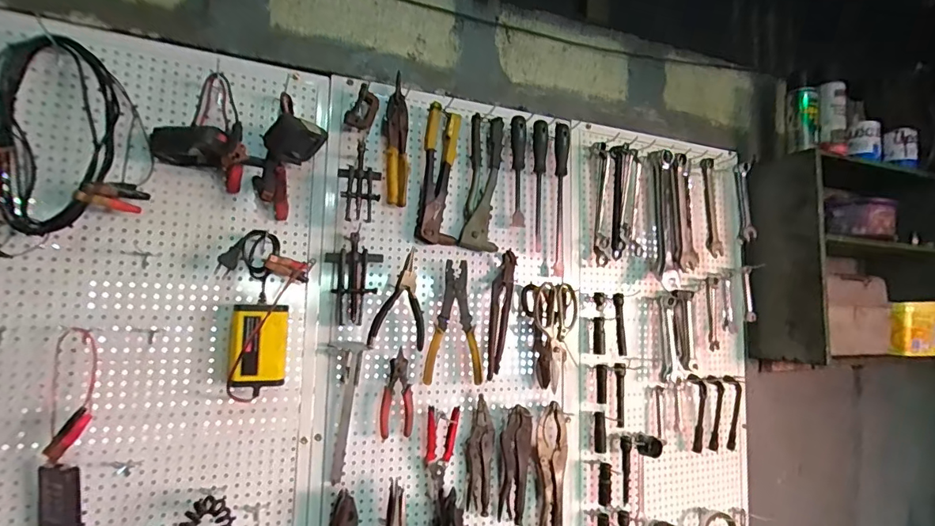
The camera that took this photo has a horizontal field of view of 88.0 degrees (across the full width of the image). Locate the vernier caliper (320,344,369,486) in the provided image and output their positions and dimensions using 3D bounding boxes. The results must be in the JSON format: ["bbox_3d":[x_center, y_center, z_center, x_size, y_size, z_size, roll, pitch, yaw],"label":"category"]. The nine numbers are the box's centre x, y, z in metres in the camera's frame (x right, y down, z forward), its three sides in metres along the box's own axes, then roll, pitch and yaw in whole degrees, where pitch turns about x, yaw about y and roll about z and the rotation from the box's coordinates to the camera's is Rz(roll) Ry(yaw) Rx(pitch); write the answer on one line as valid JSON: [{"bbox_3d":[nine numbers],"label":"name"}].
[{"bbox_3d":[-0.211,0.248,0.817,0.069,0.224,0.022,3,-4,-15],"label":"vernier caliper"}]

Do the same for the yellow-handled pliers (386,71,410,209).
[{"bbox_3d":[-0.128,-0.211,0.863,0.045,0.211,0.052,2,-4,-3],"label":"yellow-handled pliers"}]

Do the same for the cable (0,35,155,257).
[{"bbox_3d":[-0.552,-0.162,0.662,0.216,0.299,0.099,4,-5,-29],"label":"cable"}]

